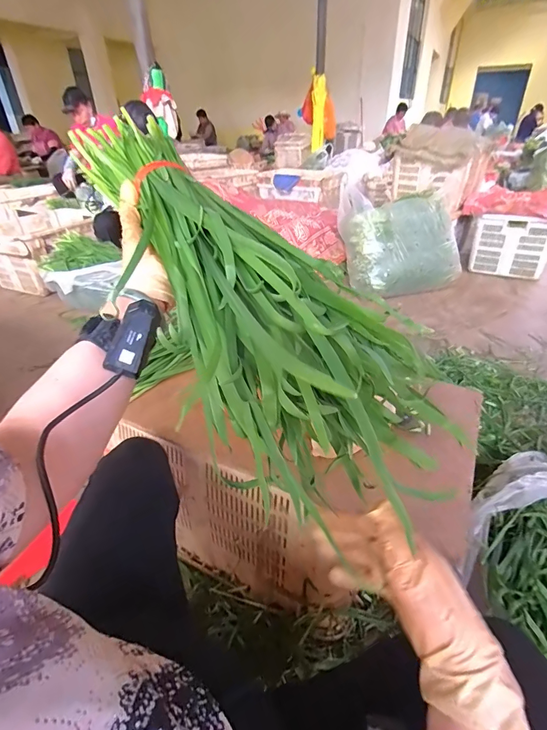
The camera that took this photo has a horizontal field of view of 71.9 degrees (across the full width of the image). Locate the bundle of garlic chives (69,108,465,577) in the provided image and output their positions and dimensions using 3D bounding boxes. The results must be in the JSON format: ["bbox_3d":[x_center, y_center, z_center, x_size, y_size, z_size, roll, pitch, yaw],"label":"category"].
[{"bbox_3d":[-0.053,-0.100,0.380,0.163,0.123,0.488,-26,66,-30],"label":"bundle of garlic chives"}]

